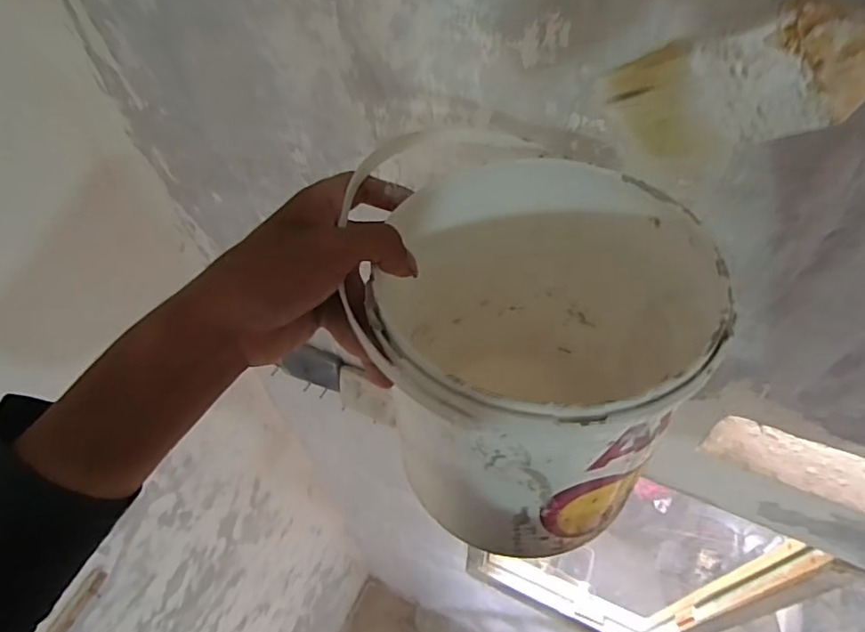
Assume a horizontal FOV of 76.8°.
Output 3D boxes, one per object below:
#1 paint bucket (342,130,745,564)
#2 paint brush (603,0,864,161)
[{"bbox_3d":[0.061,0.038,0.359,0.183,0.219,0.177,-1,54,1],"label":"paint bucket"},{"bbox_3d":[0.135,-0.079,0.156,0.179,0.043,0.008,-1,41,51],"label":"paint brush"}]

